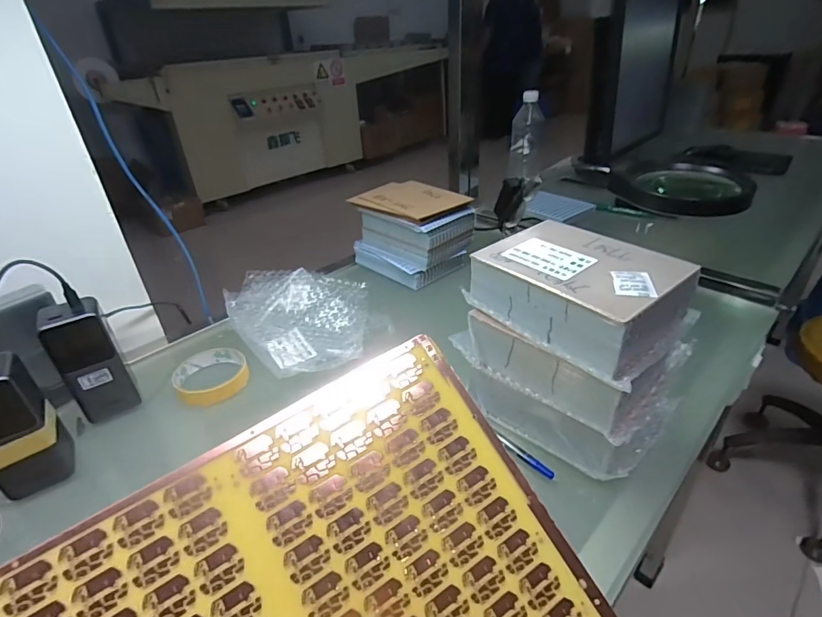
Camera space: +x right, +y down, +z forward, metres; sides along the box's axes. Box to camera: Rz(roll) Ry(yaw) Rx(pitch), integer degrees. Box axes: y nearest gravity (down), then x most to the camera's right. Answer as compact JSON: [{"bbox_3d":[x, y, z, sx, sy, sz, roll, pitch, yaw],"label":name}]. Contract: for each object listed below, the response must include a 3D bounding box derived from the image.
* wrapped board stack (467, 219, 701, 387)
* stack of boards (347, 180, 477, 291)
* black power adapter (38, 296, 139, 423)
[{"bbox_3d":[0.146,-0.015,0.398,0.126,0.059,0.156,-26,39,-31],"label":"wrapped board stack"},{"bbox_3d":[0.000,-0.128,0.750,0.177,0.120,0.131,22,41,34],"label":"stack of boards"},{"bbox_3d":[-0.343,0.058,0.479,0.057,0.125,0.044,-23,37,-28],"label":"black power adapter"}]

